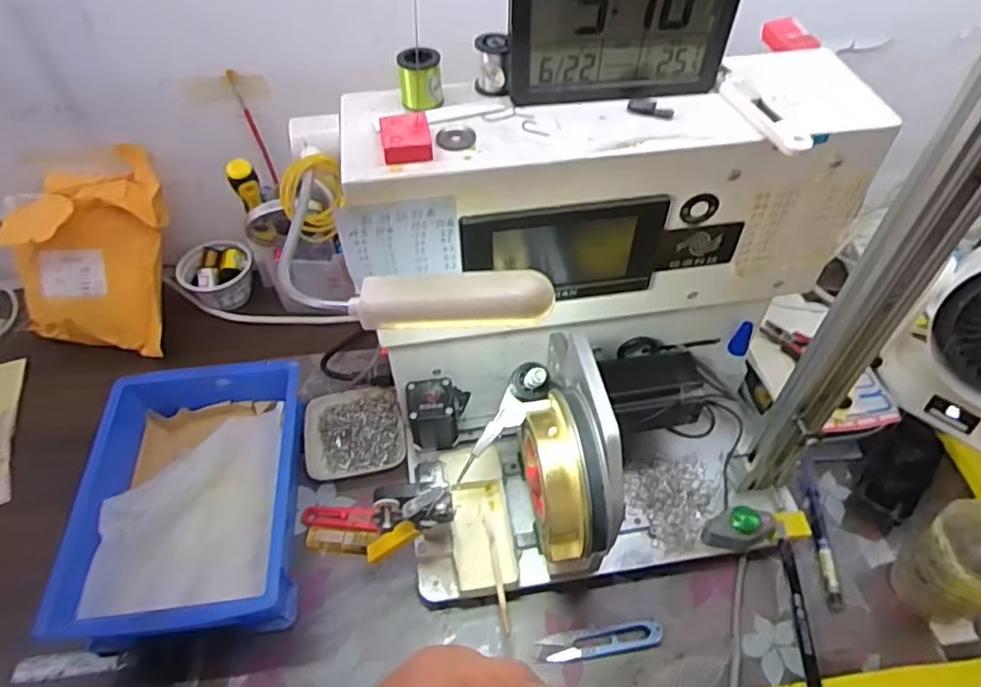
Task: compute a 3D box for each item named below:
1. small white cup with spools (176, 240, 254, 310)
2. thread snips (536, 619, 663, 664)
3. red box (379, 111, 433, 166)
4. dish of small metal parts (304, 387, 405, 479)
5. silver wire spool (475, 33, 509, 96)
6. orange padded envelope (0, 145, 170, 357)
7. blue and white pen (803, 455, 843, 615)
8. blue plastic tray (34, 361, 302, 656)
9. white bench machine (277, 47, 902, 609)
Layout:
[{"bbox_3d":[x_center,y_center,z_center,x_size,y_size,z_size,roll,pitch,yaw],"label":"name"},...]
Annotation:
[{"bbox_3d":[-0.327,-0.084,0.748,0.077,0.055,0.071,-1,51,1],"label":"small white cup with spools"},{"bbox_3d":[0.093,0.248,0.526,0.101,0.010,0.025,-8,52,-4],"label":"thread snips"},{"bbox_3d":[-0.051,-0.125,0.379,0.029,0.016,0.032,-7,52,-4],"label":"red box"},{"bbox_3d":[-0.140,0.088,0.640,0.098,0.018,0.098,-9,52,-5],"label":"dish of small metal parts"},{"bbox_3d":[0.001,-0.181,0.410,0.021,0.033,0.026,-2,51,0],"label":"silver wire spool"},{"bbox_3d":[-0.439,-0.101,0.682,0.151,0.226,0.052,5,23,-17],"label":"orange padded envelope"},{"bbox_3d":[0.302,0.169,0.570,0.012,0.008,0.142,6,52,6],"label":"blue and white pen"},{"bbox_3d":[-0.263,0.137,0.571,0.175,0.071,0.245,-5,51,-2],"label":"blue plastic tray"},{"bbox_3d":[0.076,0.017,0.476,0.365,0.341,0.234,-6,52,-3],"label":"white bench machine"}]

